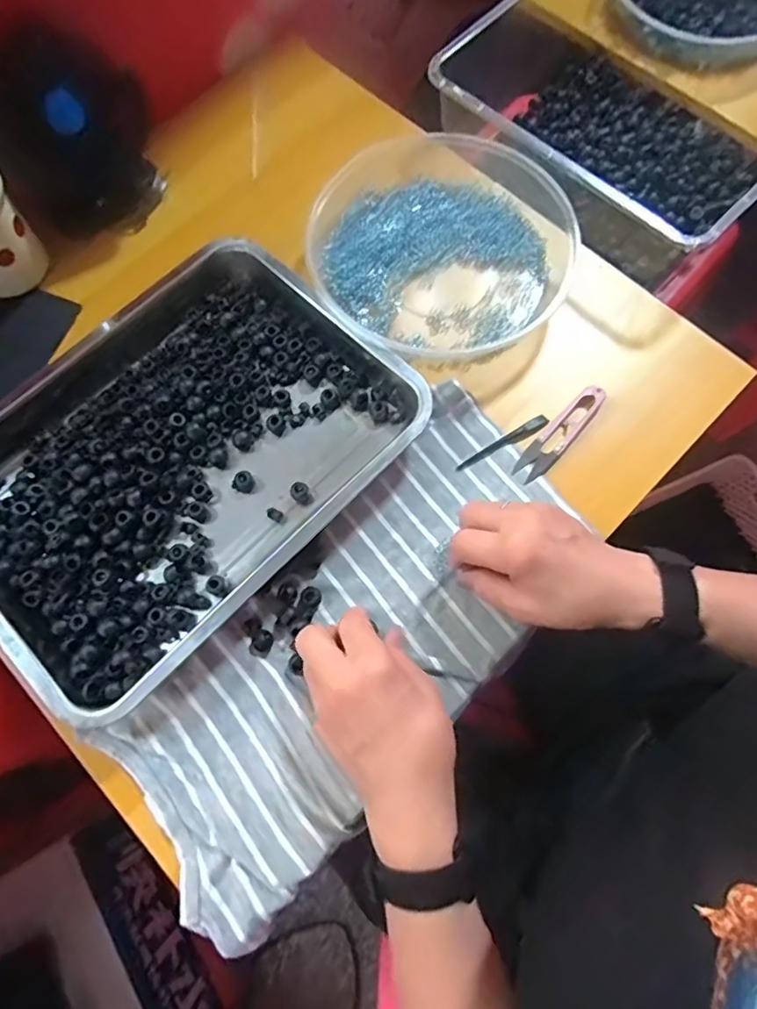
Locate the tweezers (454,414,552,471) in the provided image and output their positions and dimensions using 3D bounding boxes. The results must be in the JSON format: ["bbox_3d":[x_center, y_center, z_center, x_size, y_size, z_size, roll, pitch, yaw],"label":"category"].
[{"bbox_3d":[0.104,-0.050,0.455,0.088,0.004,0.011,-32,77,-9],"label":"tweezers"}]

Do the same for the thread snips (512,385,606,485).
[{"bbox_3d":[0.150,-0.059,0.454,0.025,0.013,0.098,42,78,10],"label":"thread snips"}]

